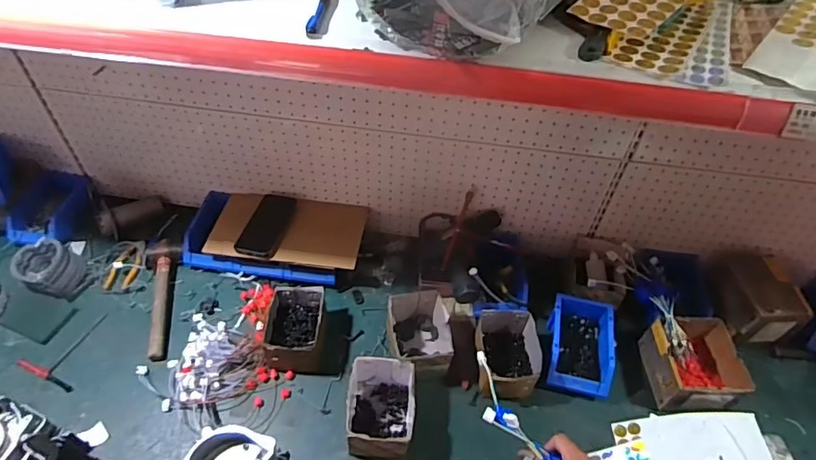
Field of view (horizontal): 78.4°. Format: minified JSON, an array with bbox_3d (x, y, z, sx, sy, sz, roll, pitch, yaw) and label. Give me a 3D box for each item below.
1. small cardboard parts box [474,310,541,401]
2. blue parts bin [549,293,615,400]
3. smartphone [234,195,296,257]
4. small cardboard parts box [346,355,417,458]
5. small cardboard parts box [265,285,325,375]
[{"bbox_3d":[0.195,0.238,0.983,0.124,0.070,0.171,4,48,0],"label":"small cardboard parts box"},{"bbox_3d":[0.343,0.226,0.998,0.123,0.062,0.190,12,49,8],"label":"blue parts bin"},{"bbox_3d":[-0.315,-0.013,1.112,0.086,0.011,0.187,10,48,5],"label":"smartphone"},{"bbox_3d":[-0.046,0.315,0.889,0.116,0.093,0.156,0,48,-3],"label":"small cardboard parts box"},{"bbox_3d":[-0.220,0.194,0.988,0.115,0.075,0.153,0,48,-3],"label":"small cardboard parts box"}]

